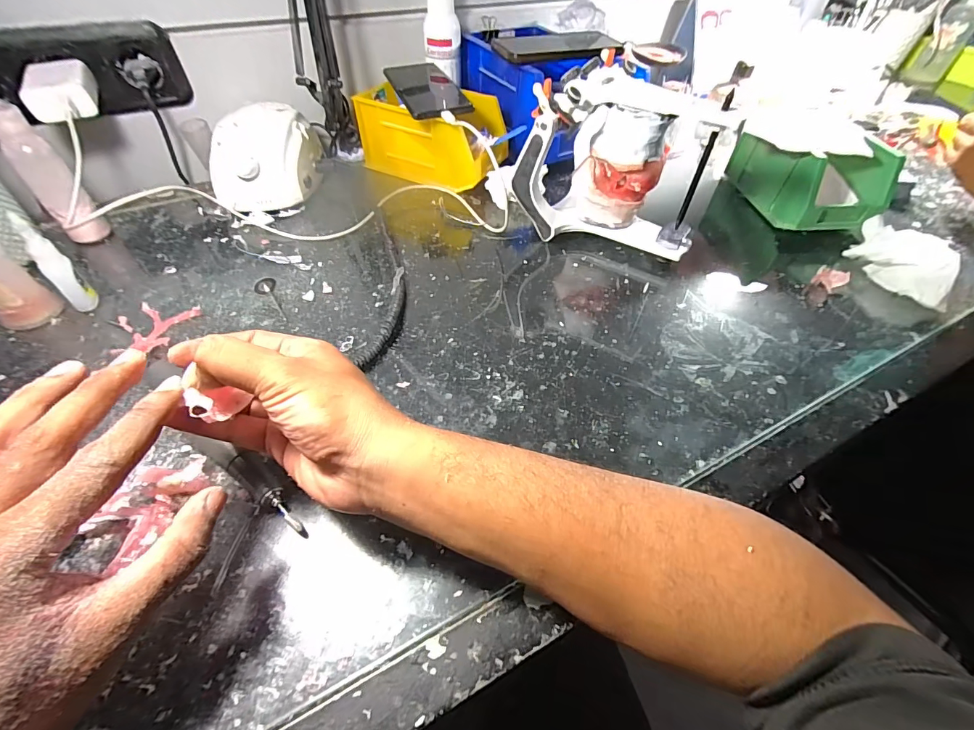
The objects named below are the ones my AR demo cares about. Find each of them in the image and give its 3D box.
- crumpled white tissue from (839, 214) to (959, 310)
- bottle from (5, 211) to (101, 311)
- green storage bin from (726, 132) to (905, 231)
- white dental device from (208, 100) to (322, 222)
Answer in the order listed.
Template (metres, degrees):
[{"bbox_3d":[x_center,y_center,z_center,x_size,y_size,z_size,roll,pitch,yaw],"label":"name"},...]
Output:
[{"bbox_3d":[0.435,-0.108,0.437,0.048,0.042,0.110,-11,51,-11],"label":"crumpled white tissue"},{"bbox_3d":[-0.355,-0.081,0.347,0.024,0.082,0.019,35,57,25],"label":"bottle"},{"bbox_3d":[0.388,-0.234,0.514,0.097,0.078,0.164,-6,50,-7],"label":"green storage bin"},{"bbox_3d":[-0.249,-0.230,0.484,0.126,0.083,0.101,-18,53,-16],"label":"white dental device"}]

